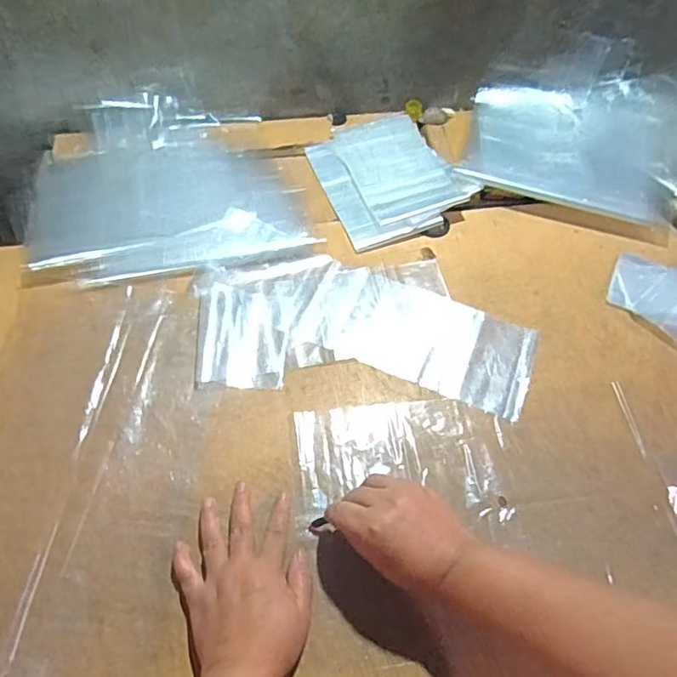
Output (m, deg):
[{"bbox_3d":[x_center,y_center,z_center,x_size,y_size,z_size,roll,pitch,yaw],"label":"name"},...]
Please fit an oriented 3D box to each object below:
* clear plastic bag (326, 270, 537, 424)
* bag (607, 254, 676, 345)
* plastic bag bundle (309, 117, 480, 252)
[{"bbox_3d":[0.096,-0.002,0.594,0.214,0.010,0.116,18,63,11],"label":"clear plastic bag"},{"bbox_3d":[0.369,-0.052,0.625,0.117,0.007,0.113,34,67,18],"label":"bag"},{"bbox_3d":[0.061,-0.211,0.710,0.166,0.022,0.200,-22,63,-11],"label":"plastic bag bundle"}]

